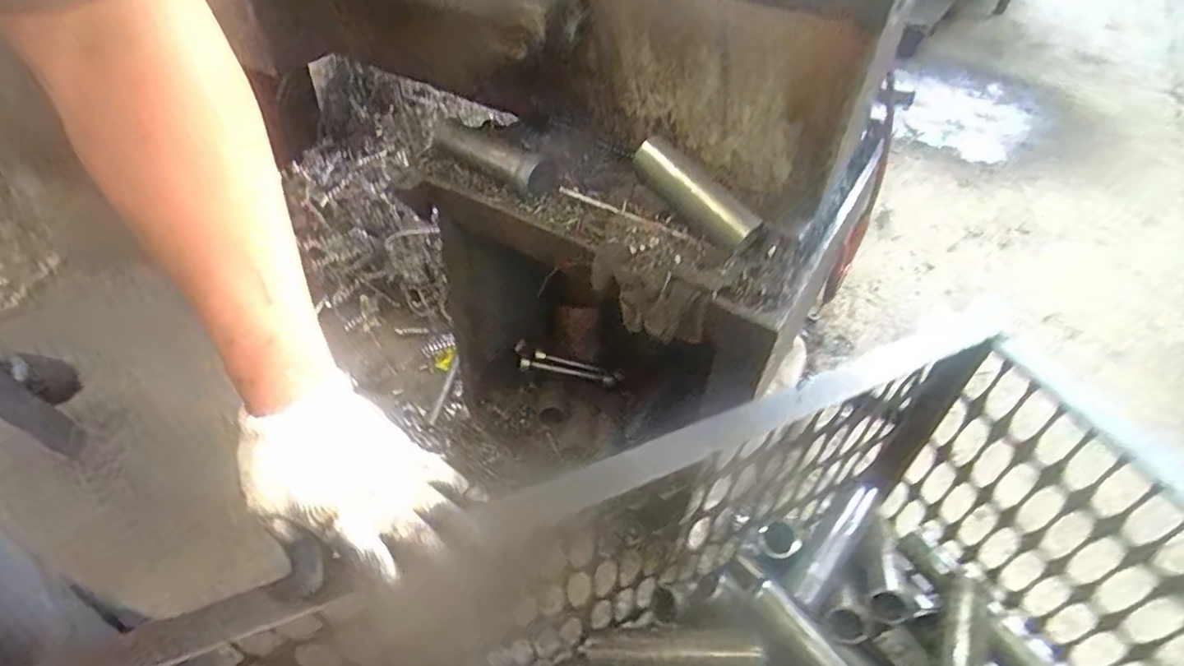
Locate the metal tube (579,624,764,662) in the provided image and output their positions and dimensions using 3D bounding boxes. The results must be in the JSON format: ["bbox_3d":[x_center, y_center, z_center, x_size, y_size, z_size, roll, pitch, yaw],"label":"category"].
[{"bbox_3d":[0.077,0.326,0.642,0.193,0.027,0.030,-14,40,23],"label":"metal tube"}]

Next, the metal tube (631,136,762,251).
[{"bbox_3d":[0.118,-0.162,0.716,0.170,0.042,0.042,43,56,18],"label":"metal tube"}]

